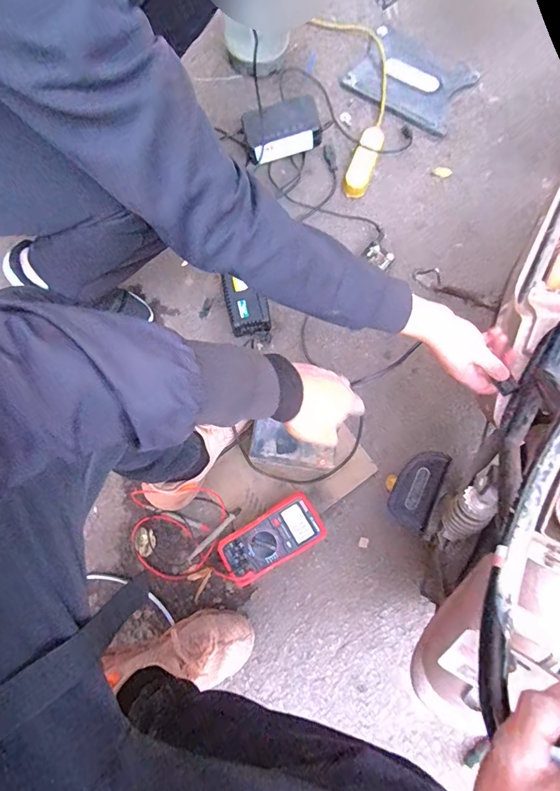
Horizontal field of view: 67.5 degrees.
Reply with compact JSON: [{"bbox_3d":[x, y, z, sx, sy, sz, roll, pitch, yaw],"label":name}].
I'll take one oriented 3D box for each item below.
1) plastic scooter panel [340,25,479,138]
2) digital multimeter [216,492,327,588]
[{"bbox_3d":[0.317,-0.770,1.015,0.268,0.020,0.224,30,79,6],"label":"plastic scooter panel"},{"bbox_3d":[-0.015,0.260,0.761,0.181,0.045,0.090,-30,81,-9],"label":"digital multimeter"}]

